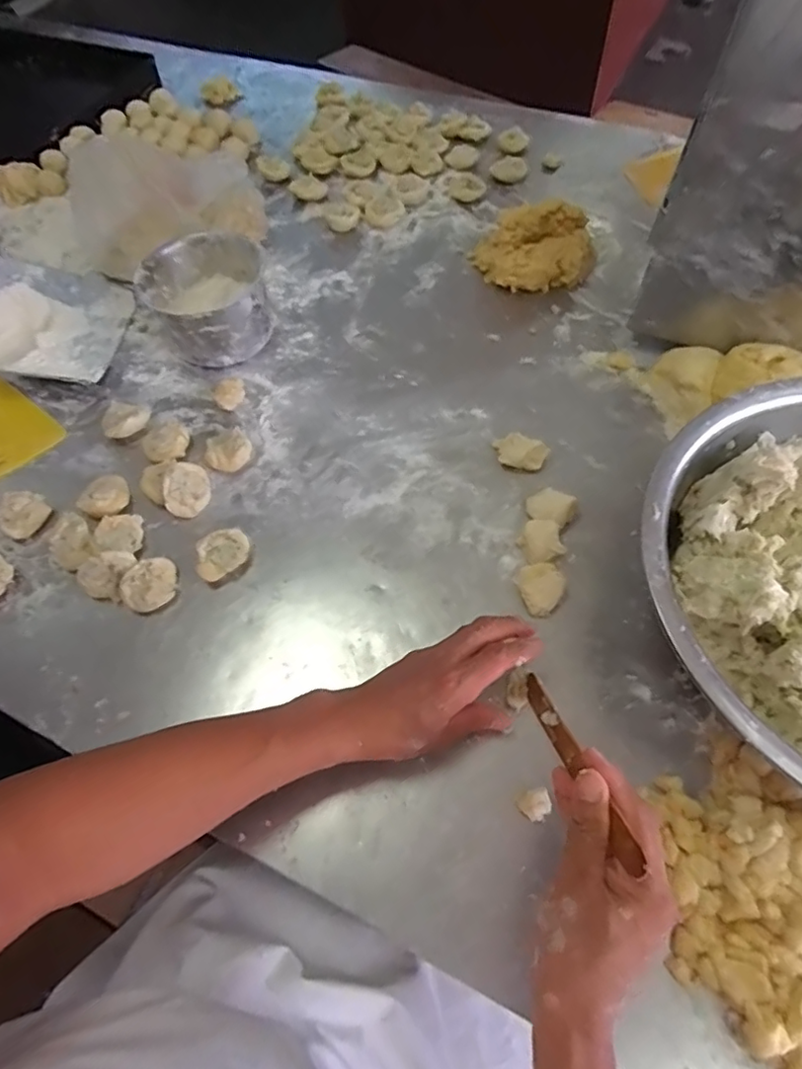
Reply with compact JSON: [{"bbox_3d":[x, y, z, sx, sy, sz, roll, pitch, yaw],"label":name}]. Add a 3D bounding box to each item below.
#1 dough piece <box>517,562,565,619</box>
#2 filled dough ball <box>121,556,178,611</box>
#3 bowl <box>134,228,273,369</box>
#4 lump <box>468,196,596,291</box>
[{"bbox_3d":[0.136,0.055,0.557,0.041,0.031,0.051,-5,60,1],"label":"dough piece"},{"bbox_3d":[-0.248,0.051,0.572,0.042,0.032,0.056,36,68,22],"label":"filled dough ball"},{"bbox_3d":[-0.239,-0.300,0.738,0.143,0.090,0.148,-2,60,3],"label":"bowl"},{"bbox_3d":[0.180,-0.390,0.773,0.161,0.076,0.098,-2,60,3],"label":"lump"}]

